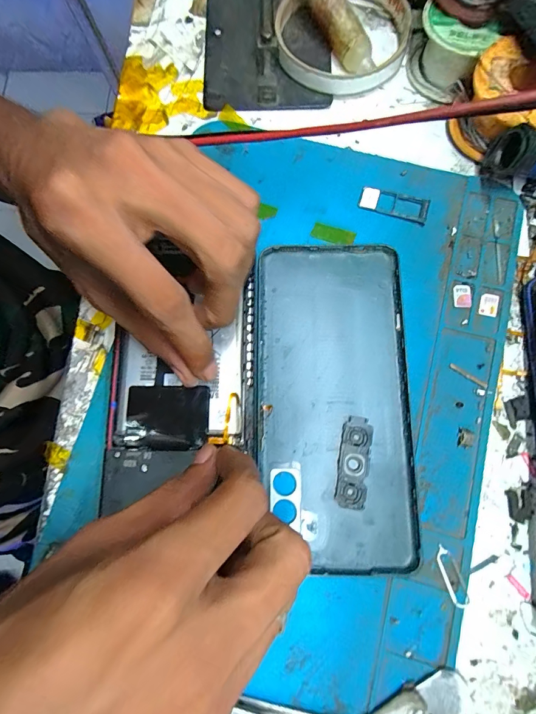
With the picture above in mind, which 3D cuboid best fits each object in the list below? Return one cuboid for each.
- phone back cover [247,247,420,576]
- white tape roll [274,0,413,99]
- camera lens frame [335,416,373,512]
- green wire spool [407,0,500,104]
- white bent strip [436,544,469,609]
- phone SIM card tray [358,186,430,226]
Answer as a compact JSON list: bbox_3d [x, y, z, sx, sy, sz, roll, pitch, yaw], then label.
[{"bbox_3d":[0.031,0.020,0.176,0.076,0.005,0.159,-1,79,2],"label":"phone back cover"},{"bbox_3d":[0.044,-0.205,0.215,0.085,0.017,0.085,0,79,2],"label":"white tape roll"},{"bbox_3d":[0.042,0.051,0.169,0.014,0.004,0.043,9,79,3],"label":"camera lens frame"},{"bbox_3d":[0.103,-0.179,0.200,0.039,0.032,0.038,0,79,2],"label":"green wire spool"},{"bbox_3d":[0.085,0.102,0.160,0.008,0.004,0.028,-18,79,-1],"label":"white bent strip"},{"bbox_3d":[0.072,-0.087,0.197,0.038,0.004,0.015,18,80,6],"label":"phone SIM card tray"}]

